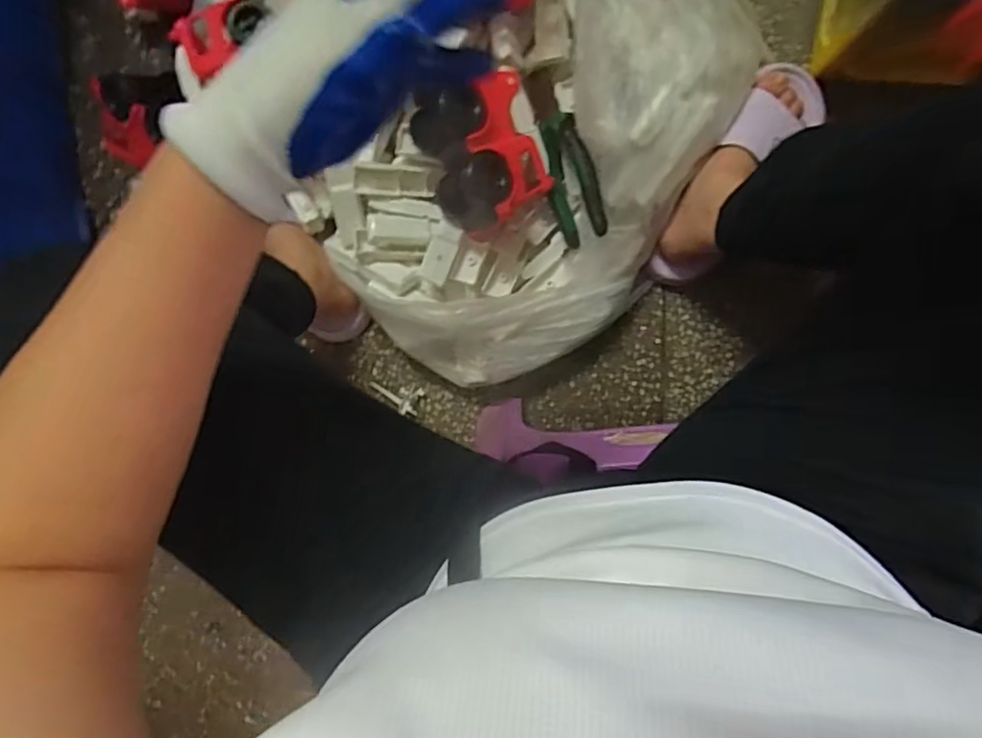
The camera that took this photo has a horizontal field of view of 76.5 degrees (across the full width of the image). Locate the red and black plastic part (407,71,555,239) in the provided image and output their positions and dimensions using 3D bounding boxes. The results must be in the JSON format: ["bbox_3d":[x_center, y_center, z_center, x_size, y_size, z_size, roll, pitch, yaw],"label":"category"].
[{"bbox_3d":[-0.013,-0.214,0.629,0.095,0.102,0.147,-6,110,51],"label":"red and black plastic part"}]

